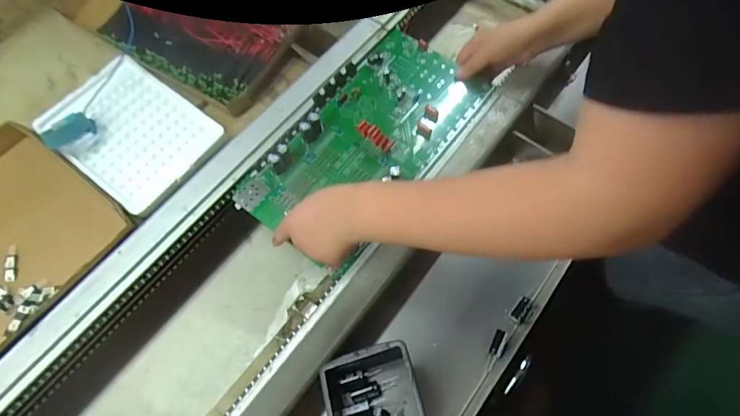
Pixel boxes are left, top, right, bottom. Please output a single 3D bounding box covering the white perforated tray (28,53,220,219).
[{"bbox_3d":[-0.318,-0.106,0.555,0.202,0.032,0.154,36,73,11],"label":"white perforated tray"}]

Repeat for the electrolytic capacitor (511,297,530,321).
[{"bbox_3d":[0.187,0.124,0.519,0.011,0.010,0.029,34,73,10],"label":"electrolytic capacitor"}]

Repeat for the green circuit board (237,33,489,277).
[{"bbox_3d":[0.003,-0.096,0.559,0.173,0.032,0.351,37,73,11],"label":"green circuit board"}]

